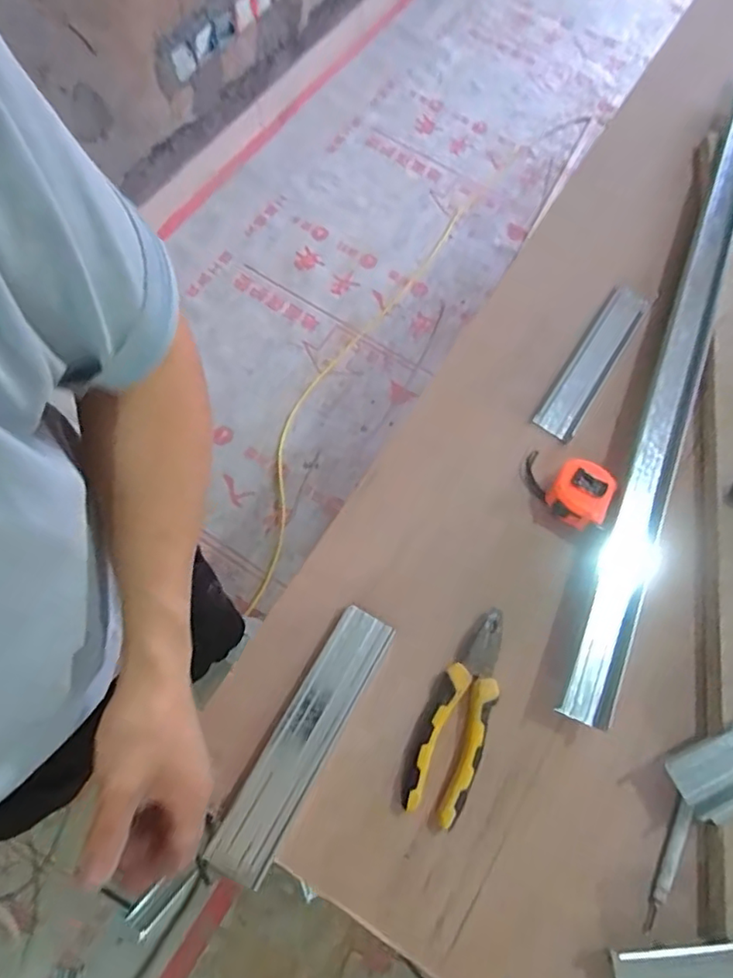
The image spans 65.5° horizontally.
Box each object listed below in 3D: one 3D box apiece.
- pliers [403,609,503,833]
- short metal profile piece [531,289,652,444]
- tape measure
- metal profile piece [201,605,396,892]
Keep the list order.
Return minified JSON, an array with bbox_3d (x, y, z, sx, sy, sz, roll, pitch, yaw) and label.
[{"bbox_3d":[0.087,0.209,0.540,0.057,0.029,0.189,20,69,3],"label":"pliers"},{"bbox_3d":[0.281,-0.159,0.705,0.050,0.024,0.235,33,71,8],"label":"short metal profile piece"},{"bbox_3d":[0.222,-0.002,0.624,0.107,0.040,0.063,38,71,10],"label":"tape measure"},{"bbox_3d":[-0.057,0.229,0.527,0.056,0.025,0.245,29,70,7],"label":"metal profile piece"}]

